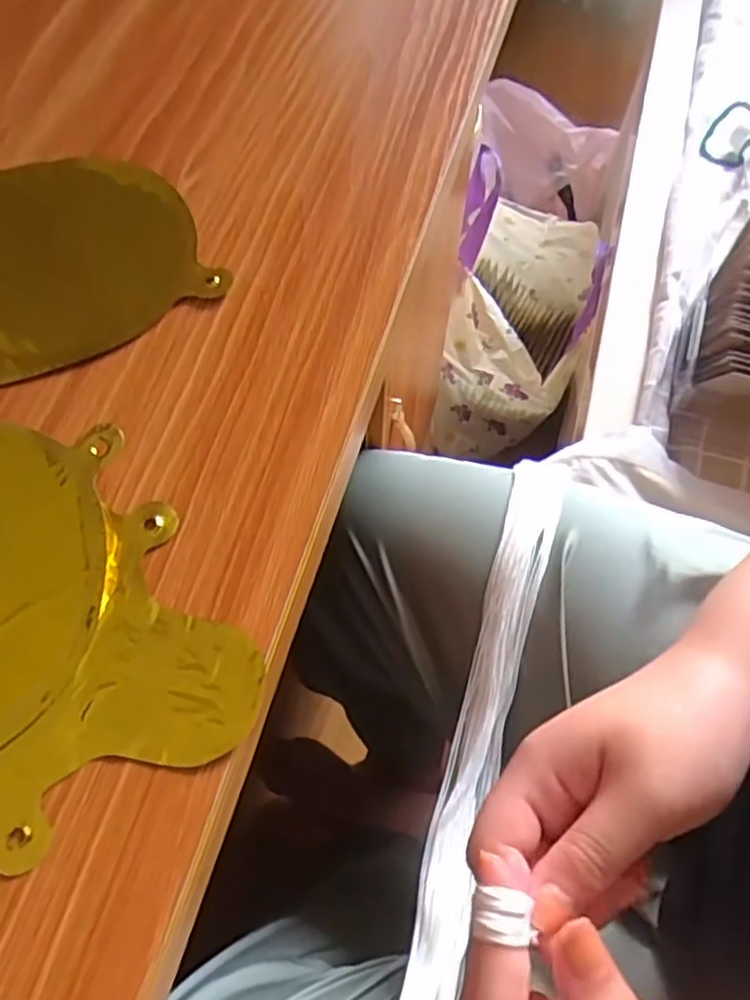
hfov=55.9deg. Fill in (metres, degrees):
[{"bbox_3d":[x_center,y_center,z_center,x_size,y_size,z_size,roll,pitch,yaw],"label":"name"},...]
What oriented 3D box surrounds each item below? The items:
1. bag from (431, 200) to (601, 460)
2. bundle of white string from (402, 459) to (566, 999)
[{"bbox_3d":[0.197,-0.235,1.020,0.168,0.245,0.262,16,64,7],"label":"bag"},{"bbox_3d":[0.048,0.176,0.373,0.032,0.042,0.483,14,62,7],"label":"bundle of white string"}]

